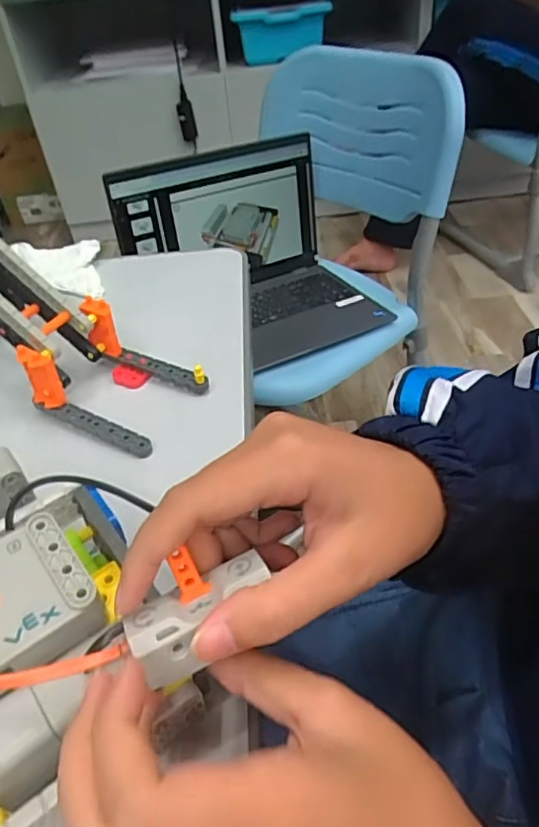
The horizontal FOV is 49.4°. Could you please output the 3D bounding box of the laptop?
[{"bbox_3d":[-0.013,-0.243,0.892,0.344,0.225,0.268,-25,45,-20],"label":"laptop"}]

